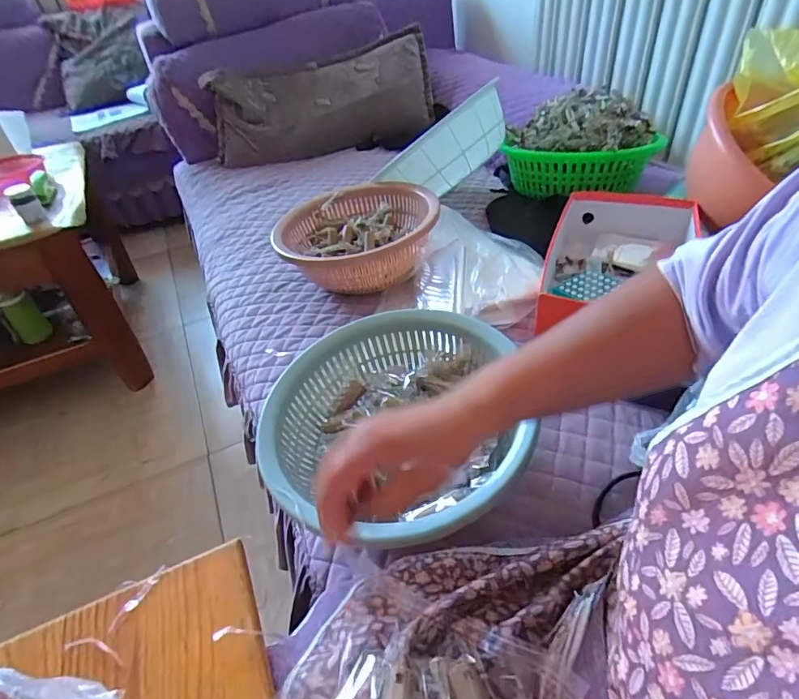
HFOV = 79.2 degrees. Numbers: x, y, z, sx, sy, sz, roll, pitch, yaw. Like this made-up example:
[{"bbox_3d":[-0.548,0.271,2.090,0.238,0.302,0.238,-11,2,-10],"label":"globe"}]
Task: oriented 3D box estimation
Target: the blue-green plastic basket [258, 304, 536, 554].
[{"bbox_3d":[-0.011,0.098,0.529,0.251,0.116,0.269,-9,41,-2],"label":"blue-green plastic basket"}]

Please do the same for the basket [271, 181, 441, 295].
[{"bbox_3d":[-0.070,-0.187,0.879,0.266,0.124,0.282,0,42,8],"label":"basket"}]

